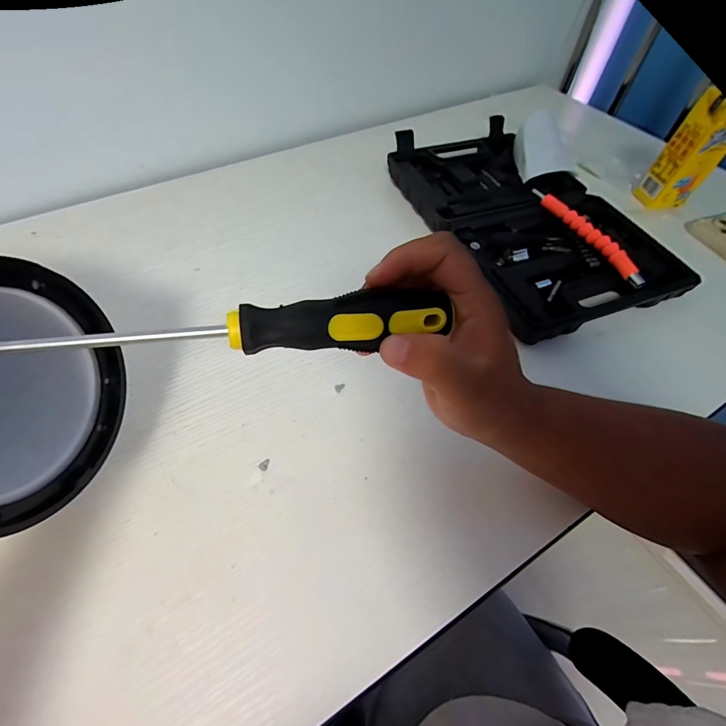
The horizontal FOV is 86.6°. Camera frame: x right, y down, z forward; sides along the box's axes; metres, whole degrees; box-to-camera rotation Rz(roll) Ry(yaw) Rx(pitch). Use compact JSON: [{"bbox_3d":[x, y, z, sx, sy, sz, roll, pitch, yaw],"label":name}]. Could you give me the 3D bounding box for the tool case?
[{"bbox_3d":[0.193,-0.185,0.466,0.234,0.050,0.351,-18,57,-12],"label":"tool case"}]

